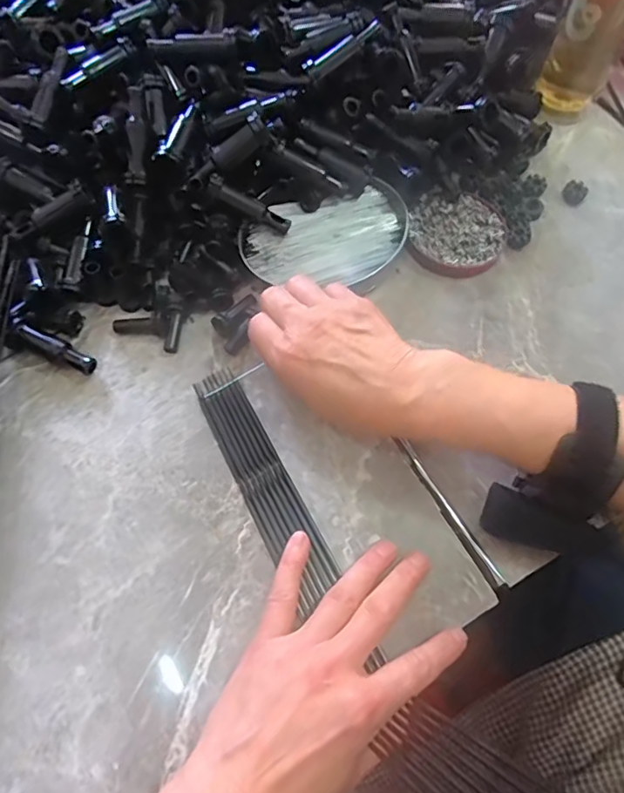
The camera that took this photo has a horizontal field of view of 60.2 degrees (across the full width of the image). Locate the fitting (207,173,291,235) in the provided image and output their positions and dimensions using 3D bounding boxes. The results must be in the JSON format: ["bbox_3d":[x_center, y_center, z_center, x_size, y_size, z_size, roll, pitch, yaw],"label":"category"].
[{"bbox_3d":[-0.047,-0.144,0.405,0.067,0.009,0.012,28,64,-18],"label":"fitting"}]

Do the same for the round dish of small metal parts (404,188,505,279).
[{"bbox_3d":[0.119,-0.135,0.446,0.076,0.014,0.077,1,65,-2],"label":"round dish of small metal parts"}]

